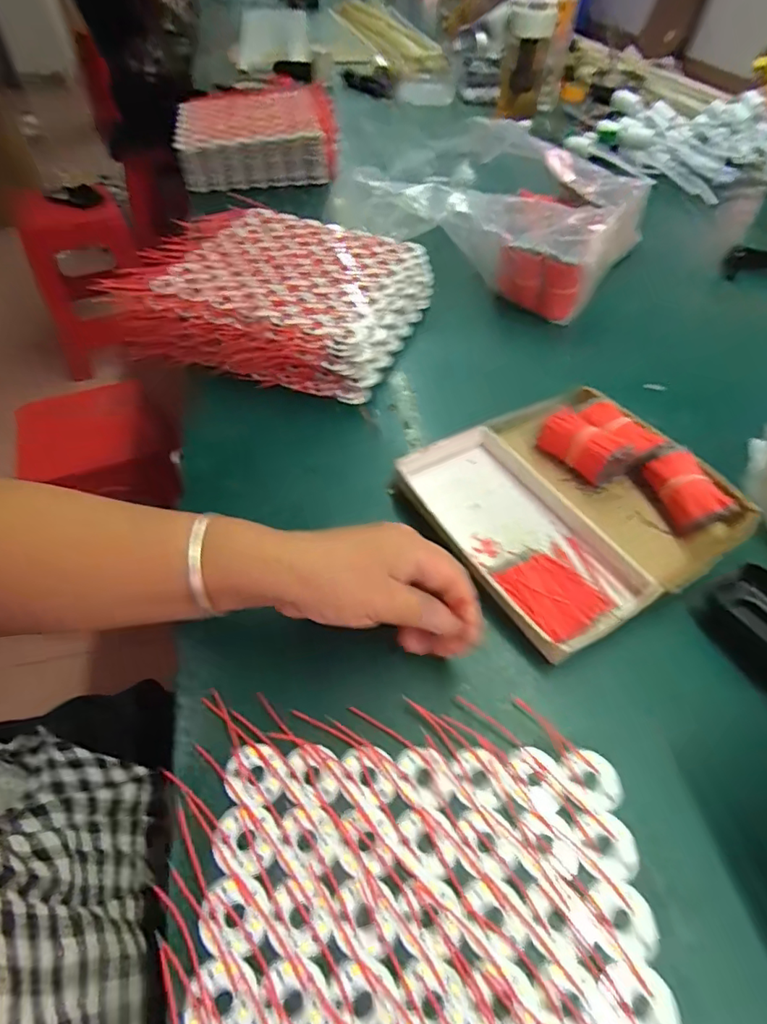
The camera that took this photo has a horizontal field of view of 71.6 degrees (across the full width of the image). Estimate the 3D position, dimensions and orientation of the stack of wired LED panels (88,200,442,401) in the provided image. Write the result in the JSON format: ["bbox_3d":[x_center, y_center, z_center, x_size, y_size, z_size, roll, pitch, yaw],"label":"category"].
[{"bbox_3d":[-0.109,-0.232,0.581,0.276,0.074,0.240,17,52,11],"label":"stack of wired LED panels"}]

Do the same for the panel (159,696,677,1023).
[{"bbox_3d":[0.009,0.208,0.241,0.234,0.009,0.226,2,51,-2],"label":"panel"}]

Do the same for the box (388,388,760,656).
[{"bbox_3d":[0.143,-0.013,0.409,0.208,0.043,0.197,-23,56,-20],"label":"box"}]

